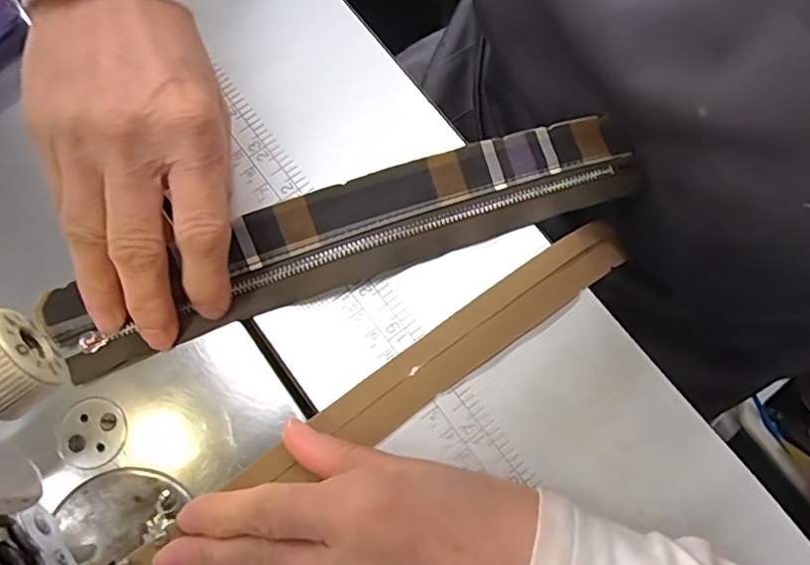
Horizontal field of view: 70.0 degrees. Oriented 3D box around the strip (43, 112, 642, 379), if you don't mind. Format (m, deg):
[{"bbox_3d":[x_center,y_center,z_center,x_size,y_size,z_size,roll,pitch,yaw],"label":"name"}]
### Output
[{"bbox_3d":[-0.020,-0.021,0.241,0.251,0.016,0.039,-20,77,-7],"label":"strip"}]

